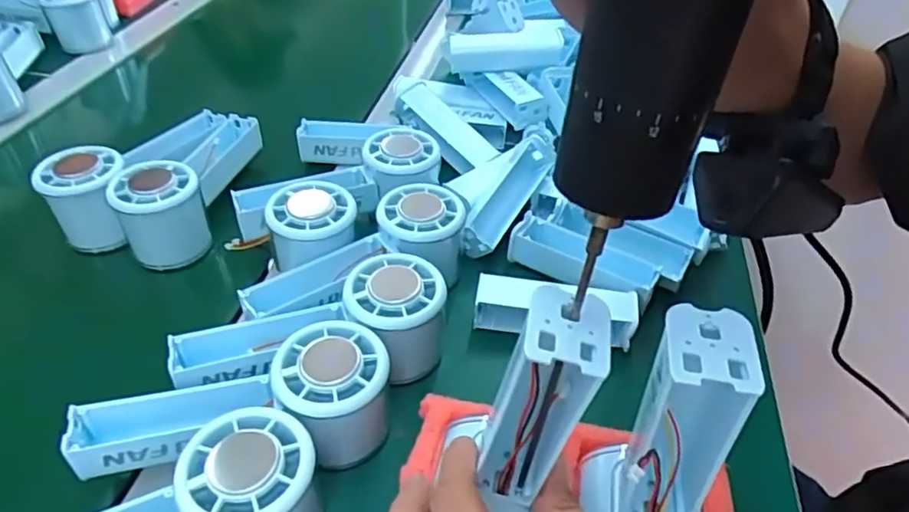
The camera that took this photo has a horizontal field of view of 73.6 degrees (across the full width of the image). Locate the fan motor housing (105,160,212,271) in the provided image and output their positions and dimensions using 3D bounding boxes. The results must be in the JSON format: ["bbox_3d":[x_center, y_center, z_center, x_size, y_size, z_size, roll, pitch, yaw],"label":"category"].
[{"bbox_3d":[-0.204,-0.030,0.425,0.053,0.056,0.046,-21,47,-24],"label":"fan motor housing"}]

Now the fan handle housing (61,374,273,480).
[{"bbox_3d":[-0.138,0.083,0.303,0.091,0.026,0.028,-12,44,-15],"label":"fan handle housing"}]

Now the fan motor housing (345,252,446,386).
[{"bbox_3d":[-0.034,0.040,0.355,0.057,0.058,0.063,-1,42,-4],"label":"fan motor housing"}]

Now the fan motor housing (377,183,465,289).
[{"bbox_3d":[-0.022,-0.017,0.402,0.058,0.039,0.058,9,43,7],"label":"fan motor housing"}]

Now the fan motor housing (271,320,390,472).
[{"bbox_3d":[-0.061,0.073,0.315,0.054,0.053,0.055,1,42,-1],"label":"fan motor housing"}]

